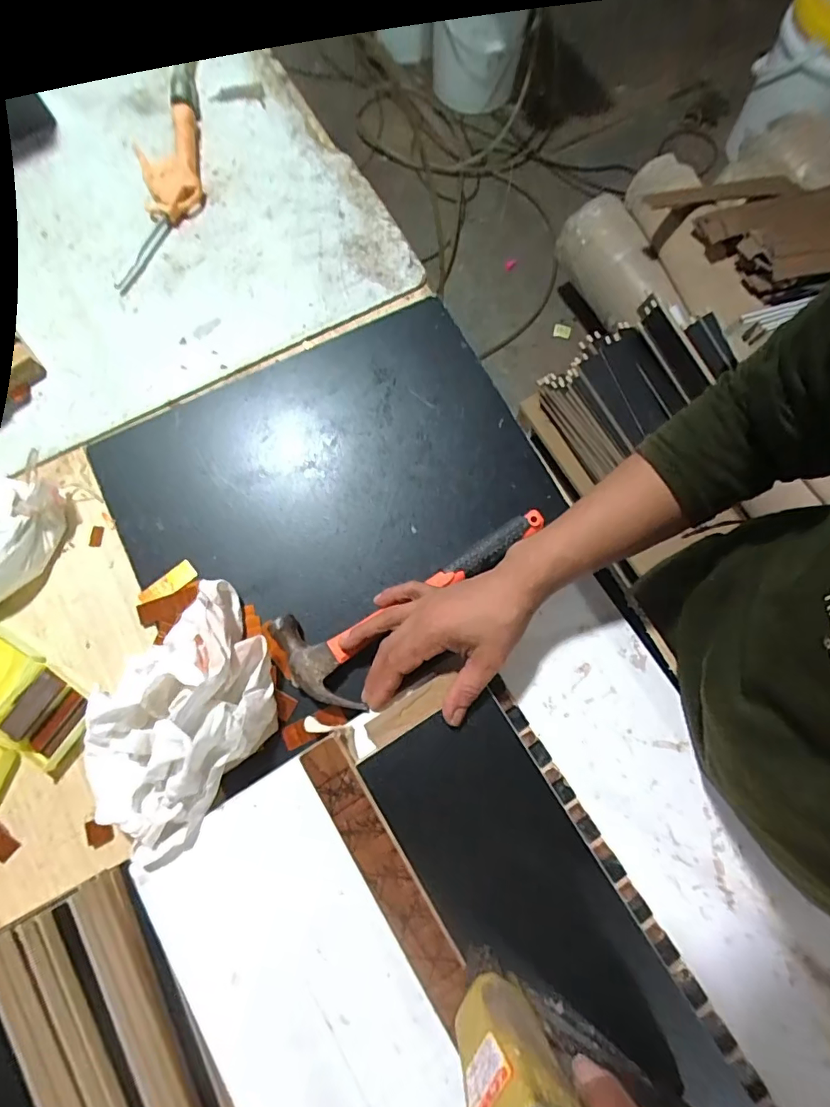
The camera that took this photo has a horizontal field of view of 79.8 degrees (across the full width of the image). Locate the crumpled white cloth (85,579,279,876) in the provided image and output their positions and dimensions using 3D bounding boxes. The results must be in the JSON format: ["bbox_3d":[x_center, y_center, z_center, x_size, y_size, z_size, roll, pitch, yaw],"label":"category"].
[{"bbox_3d":[-0.178,0.128,0.381,0.123,0.063,0.197,32,79,4],"label":"crumpled white cloth"}]

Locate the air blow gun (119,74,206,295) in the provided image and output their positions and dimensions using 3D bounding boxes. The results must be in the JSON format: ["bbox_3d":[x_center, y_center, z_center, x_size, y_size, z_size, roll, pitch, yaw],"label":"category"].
[{"bbox_3d":[-0.259,-0.395,0.518,0.072,0.025,0.255,-1,76,1],"label":"air blow gun"}]

